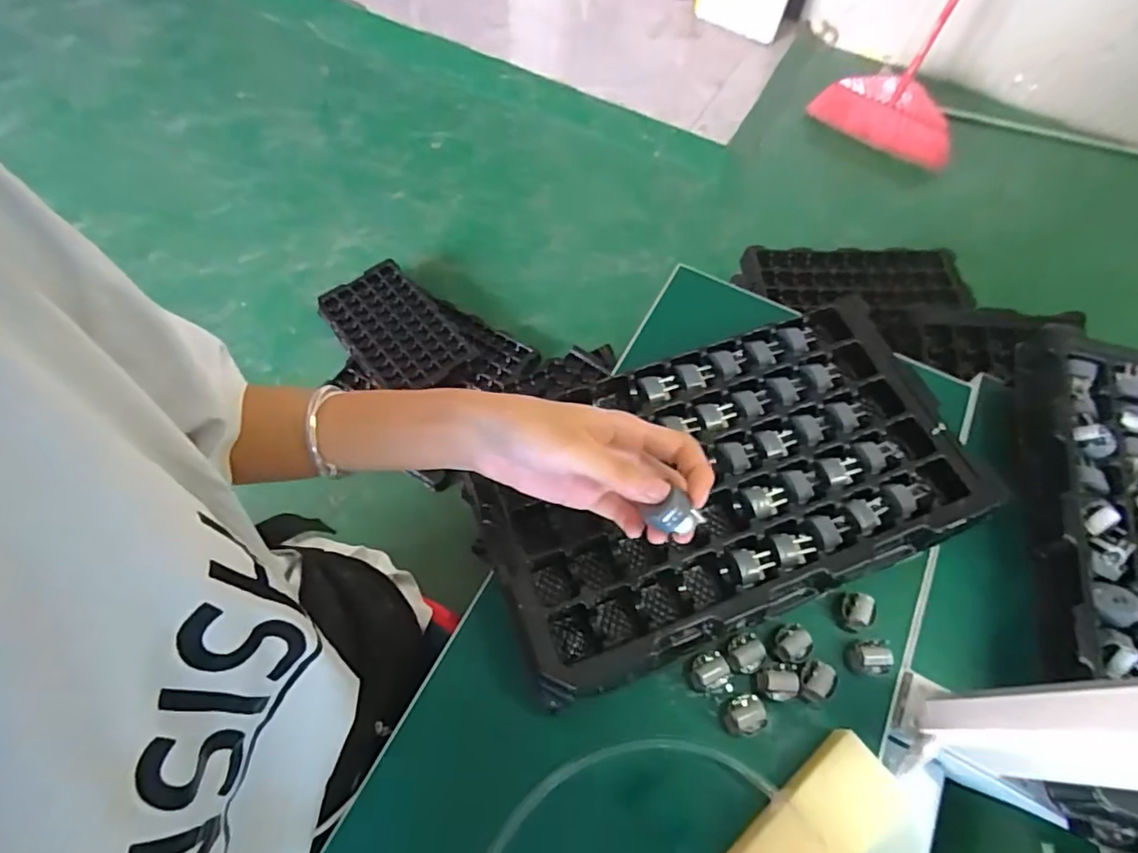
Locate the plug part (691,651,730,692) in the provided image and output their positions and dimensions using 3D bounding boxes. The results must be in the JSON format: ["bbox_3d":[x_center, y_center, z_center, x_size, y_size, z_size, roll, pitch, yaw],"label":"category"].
[{"bbox_3d":[0.097,0.168,0.402,0.024,0.018,0.023,-31,68,-17],"label":"plug part"}]

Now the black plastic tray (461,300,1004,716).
[{"bbox_3d":[0.112,0.036,0.437,0.357,0.038,0.202,-19,65,-12],"label":"black plastic tray"}]

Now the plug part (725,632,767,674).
[{"bbox_3d":[0.124,0.158,0.407,0.024,0.018,0.025,1,62,-2],"label":"plug part"}]

